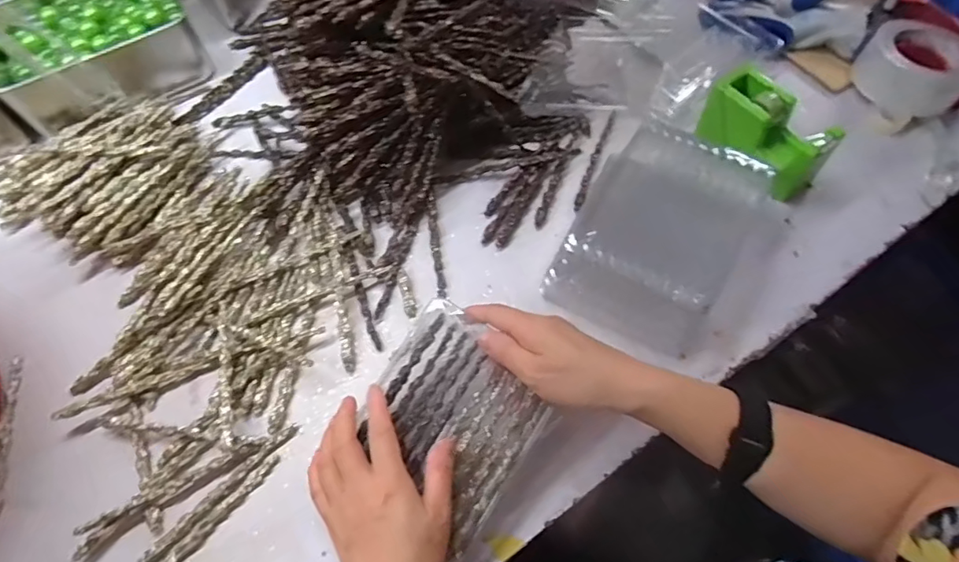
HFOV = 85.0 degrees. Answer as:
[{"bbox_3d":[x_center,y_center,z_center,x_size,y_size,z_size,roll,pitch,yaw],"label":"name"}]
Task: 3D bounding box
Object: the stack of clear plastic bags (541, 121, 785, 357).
[{"bbox_3d":[0.181,-0.047,0.520,0.167,0.062,0.215,34,69,19],"label":"stack of clear plastic bags"}]

